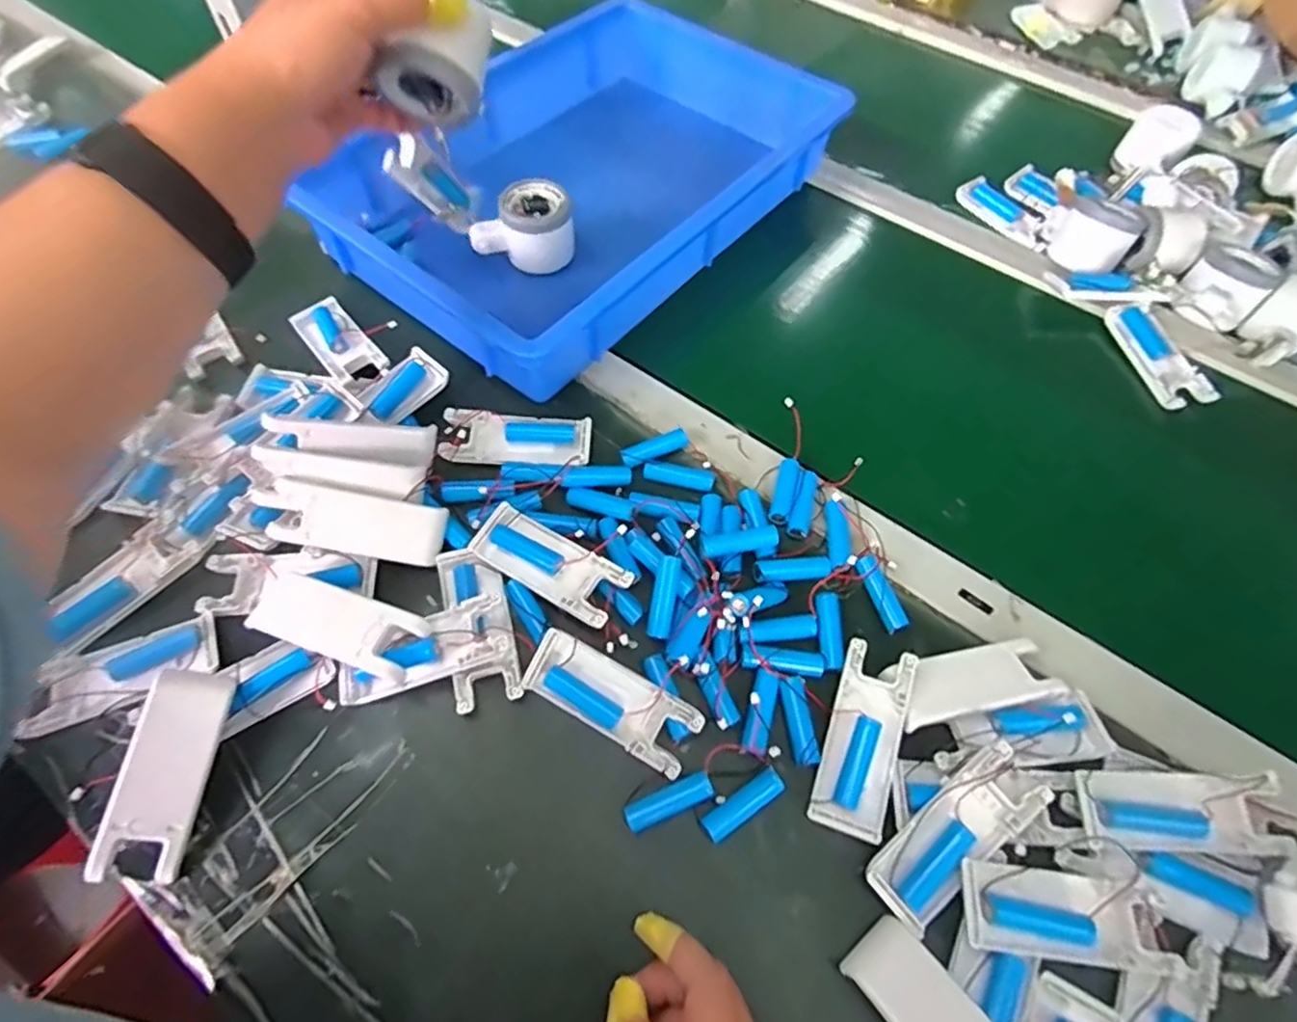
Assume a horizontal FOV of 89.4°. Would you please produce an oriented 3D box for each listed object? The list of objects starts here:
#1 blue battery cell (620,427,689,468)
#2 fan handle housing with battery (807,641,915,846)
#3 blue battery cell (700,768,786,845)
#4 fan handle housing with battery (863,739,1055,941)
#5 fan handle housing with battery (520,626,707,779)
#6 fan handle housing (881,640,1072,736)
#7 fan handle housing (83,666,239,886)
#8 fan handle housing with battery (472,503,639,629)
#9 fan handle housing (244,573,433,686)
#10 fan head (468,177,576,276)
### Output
[{"bbox_3d":[0.005,-0.046,0.483,0.050,0.013,0.015,-20,64,-13],"label":"blue battery cell"},{"bbox_3d":[0.127,0.132,0.381,0.040,0.020,0.104,20,62,8],"label":"fan handle housing with battery"},{"bbox_3d":[0.053,0.165,0.368,0.051,0.014,0.016,-30,67,-18],"label":"blue battery cell"},{"bbox_3d":[0.167,0.174,0.351,0.103,0.021,0.040,-35,68,-20],"label":"fan handle housing with battery"},{"bbox_3d":[-0.022,0.109,0.383,0.103,0.017,0.038,28,63,12],"label":"fan handle housing with battery"},{"bbox_3d":[0.196,0.102,0.394,0.102,0.012,0.039,-10,62,-8],"label":"fan handle housing"},{"bbox_3d":[-0.259,0.139,0.354,0.042,0.015,0.100,18,64,-20],"label":"fan handle housing"},{"bbox_3d":[-0.063,0.034,0.421,0.104,0.022,0.039,30,64,13],"label":"fan handle housing with battery"},{"bbox_3d":[-0.186,0.069,0.396,0.105,0.023,0.041,18,62,7],"label":"fan handle housing"},{"bbox_3d":[-0.105,-0.236,0.552,0.083,0.063,0.045,-4,61,-5],"label":"fan head"}]

